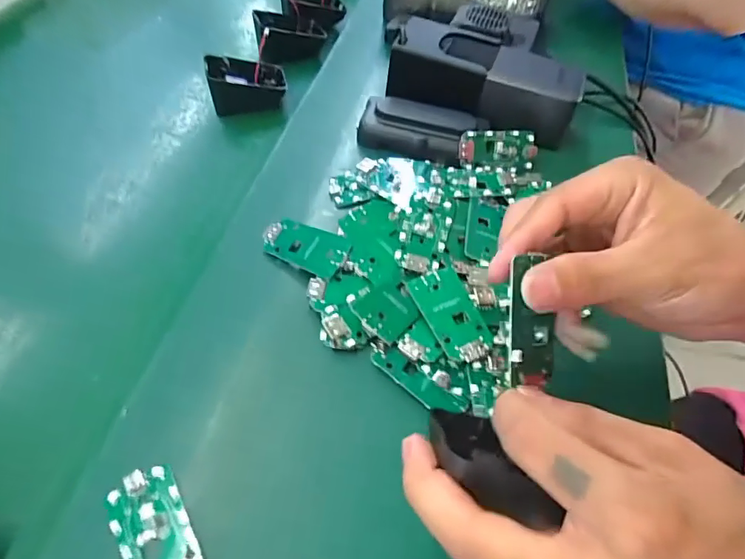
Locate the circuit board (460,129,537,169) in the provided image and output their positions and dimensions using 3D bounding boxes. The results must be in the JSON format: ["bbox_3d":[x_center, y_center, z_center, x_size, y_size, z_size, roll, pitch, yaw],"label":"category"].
[{"bbox_3d":[0.099,-0.103,0.375,0.062,0.029,0.010,-4,10,-10],"label":"circuit board"}]

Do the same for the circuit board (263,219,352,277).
[{"bbox_3d":[-0.045,-0.025,0.315,0.064,0.006,0.031,24,57,18],"label":"circuit board"}]

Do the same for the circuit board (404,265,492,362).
[{"bbox_3d":[0.046,0.020,0.282,0.030,0.005,0.062,-17,55,-11],"label":"circuit board"}]

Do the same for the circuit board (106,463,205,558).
[{"bbox_3d":[-0.101,0.118,0.219,0.032,0.006,0.062,-26,55,-24],"label":"circuit board"}]

